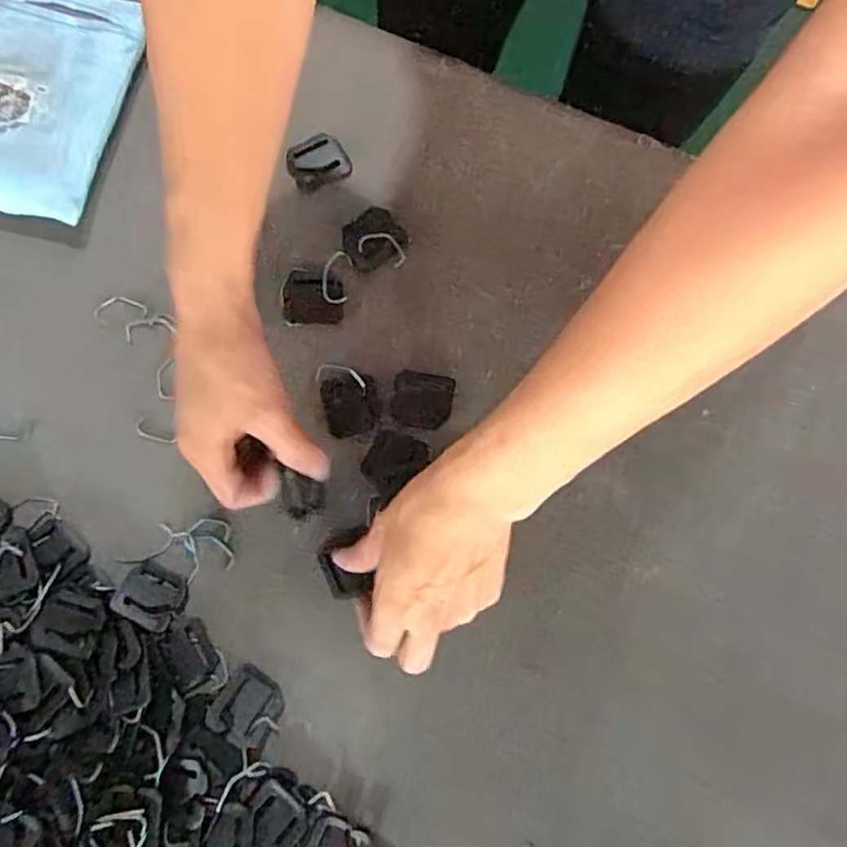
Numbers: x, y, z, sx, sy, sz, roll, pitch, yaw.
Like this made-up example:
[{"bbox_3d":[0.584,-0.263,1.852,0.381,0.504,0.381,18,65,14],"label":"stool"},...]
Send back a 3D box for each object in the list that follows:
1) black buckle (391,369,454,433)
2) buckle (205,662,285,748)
[{"bbox_3d":[-0.001,-0.015,0.411,0.038,0.004,0.036,12,80,3],"label":"black buckle"},{"bbox_3d":[-0.103,0.165,0.378,0.035,0.005,0.039,36,82,7],"label":"buckle"}]

